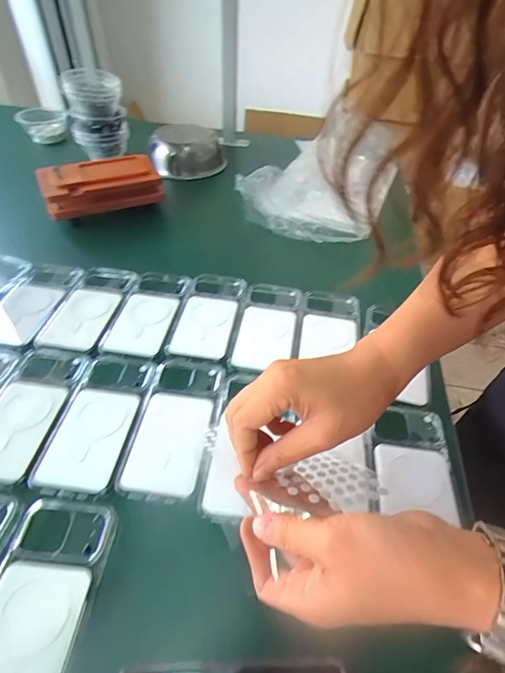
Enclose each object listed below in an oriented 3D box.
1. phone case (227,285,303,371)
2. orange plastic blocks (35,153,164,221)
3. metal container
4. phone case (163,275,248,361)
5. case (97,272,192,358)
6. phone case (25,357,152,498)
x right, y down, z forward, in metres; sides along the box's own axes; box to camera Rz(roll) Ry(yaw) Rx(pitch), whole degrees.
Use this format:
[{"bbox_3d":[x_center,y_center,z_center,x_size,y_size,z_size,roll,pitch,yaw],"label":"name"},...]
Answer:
[{"bbox_3d":[0.022,-0.017,0.525,0.080,0.009,0.161,8,46,5],"label":"phone case"},{"bbox_3d":[-0.269,-0.270,0.691,0.194,0.060,0.096,-23,51,-23],"label":"orange plastic blocks"},{"bbox_3d":[-0.142,-0.406,0.853,0.149,0.071,0.125,-24,52,-23],"label":"metal container"},{"bbox_3d":[-0.059,-0.034,0.535,0.081,0.008,0.163,7,46,5],"label":"phone case"},{"bbox_3d":[-0.140,-0.040,0.528,0.084,0.012,0.160,6,46,4],"label":"case"},{"bbox_3d":[-0.164,0.087,0.413,0.080,0.005,0.162,6,46,3],"label":"phone case"}]

